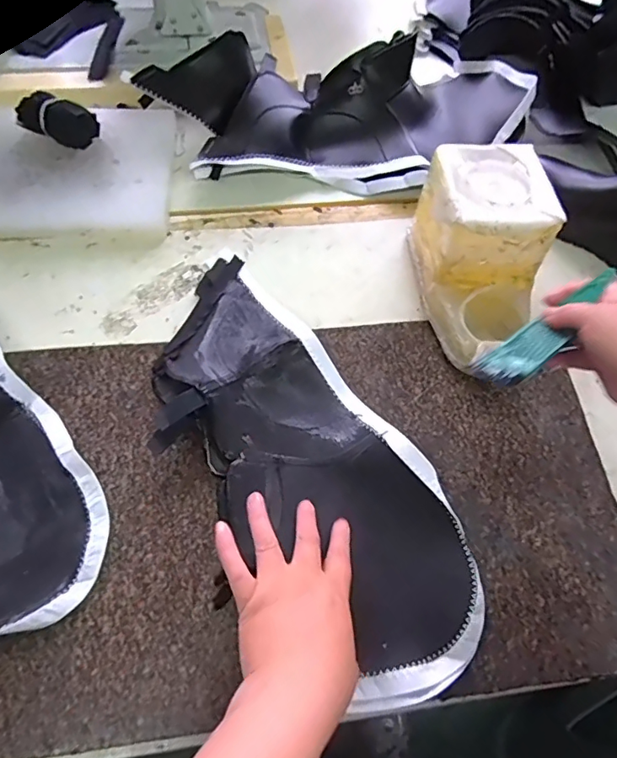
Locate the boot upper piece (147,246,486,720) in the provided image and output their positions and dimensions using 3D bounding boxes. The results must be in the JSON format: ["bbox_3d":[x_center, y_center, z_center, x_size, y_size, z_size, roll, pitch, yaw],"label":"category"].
[{"bbox_3d":[-0.014,0.066,0.451,0.172,0.049,0.432,-31,72,-19],"label":"boot upper piece"}]

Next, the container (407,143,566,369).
[{"bbox_3d":[0.175,-0.118,0.500,0.102,0.122,0.203,-2,67,-5],"label":"container"}]

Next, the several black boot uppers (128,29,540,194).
[{"bbox_3d":[0.044,-0.334,0.625,0.470,0.078,0.229,-8,68,-7],"label":"several black boot uppers"}]

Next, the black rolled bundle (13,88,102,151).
[{"bbox_3d":[-0.299,-0.308,0.586,0.086,0.042,0.046,23,67,6],"label":"black rolled bundle"}]

